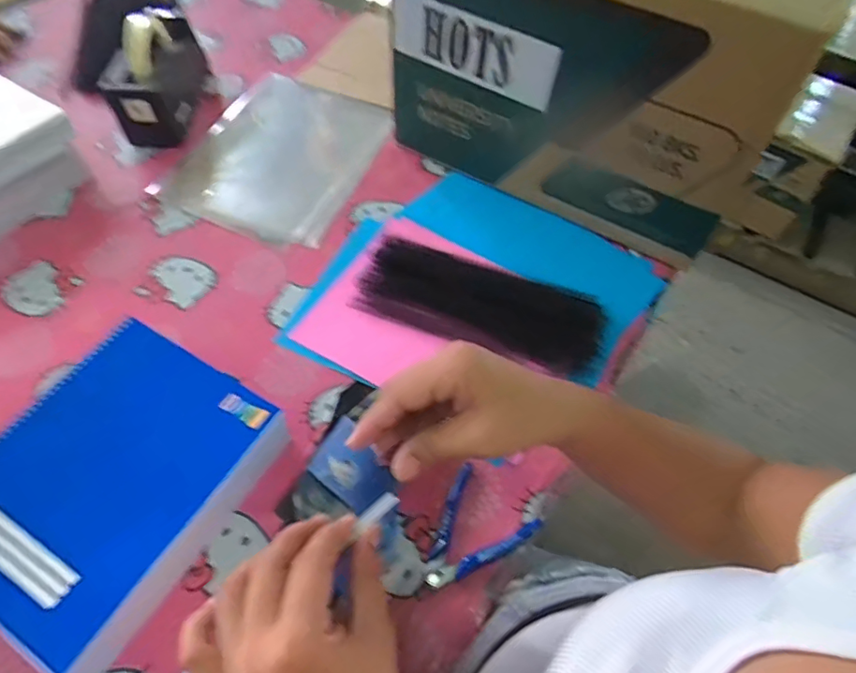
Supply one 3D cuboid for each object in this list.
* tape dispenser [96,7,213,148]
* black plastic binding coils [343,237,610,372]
[{"bbox_3d":[-0.391,-0.387,0.774,0.085,0.130,0.208,-2,57,-2],"label":"tape dispenser"},{"bbox_3d":[0.060,-0.043,0.621,0.278,0.022,0.105,17,58,10],"label":"black plastic binding coils"}]

